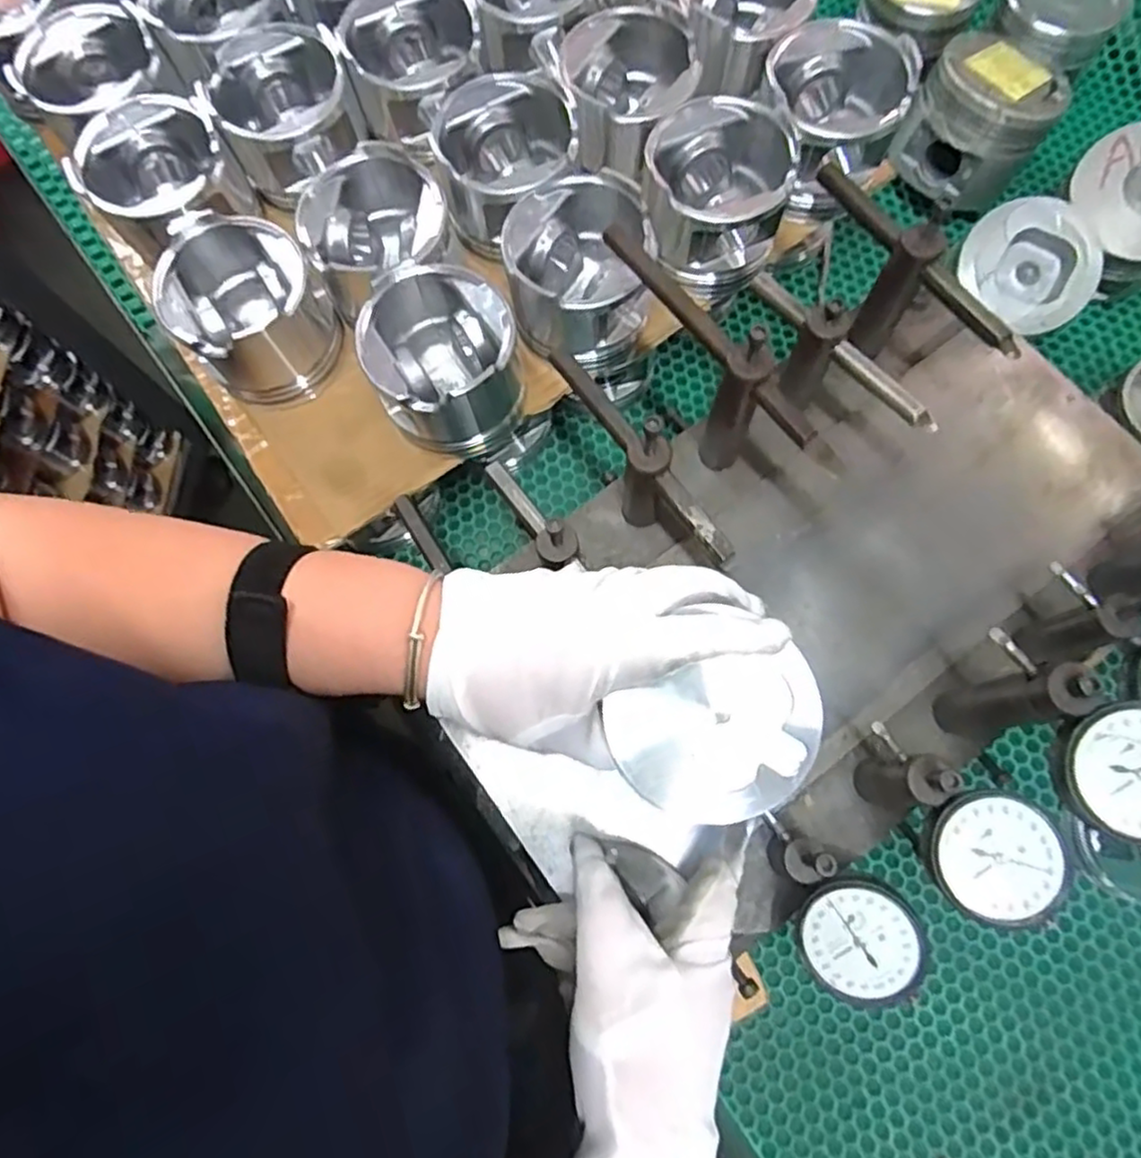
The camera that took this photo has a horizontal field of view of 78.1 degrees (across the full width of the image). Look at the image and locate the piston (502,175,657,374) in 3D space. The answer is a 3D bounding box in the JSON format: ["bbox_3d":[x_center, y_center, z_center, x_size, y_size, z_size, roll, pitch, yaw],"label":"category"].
[{"bbox_3d":[0.006,-0.201,0.463,0.091,0.071,0.098,-5,79,-1],"label":"piston"}]

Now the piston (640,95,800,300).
[{"bbox_3d":[0.095,-0.258,0.475,0.094,0.069,0.098,8,76,4],"label":"piston"}]

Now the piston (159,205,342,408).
[{"bbox_3d":[-0.206,-0.176,0.461,0.091,0.072,0.100,0,76,2],"label":"piston"}]

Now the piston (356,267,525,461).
[{"bbox_3d":[-0.078,-0.135,0.445,0.089,0.073,0.099,-15,74,-2],"label":"piston"}]

